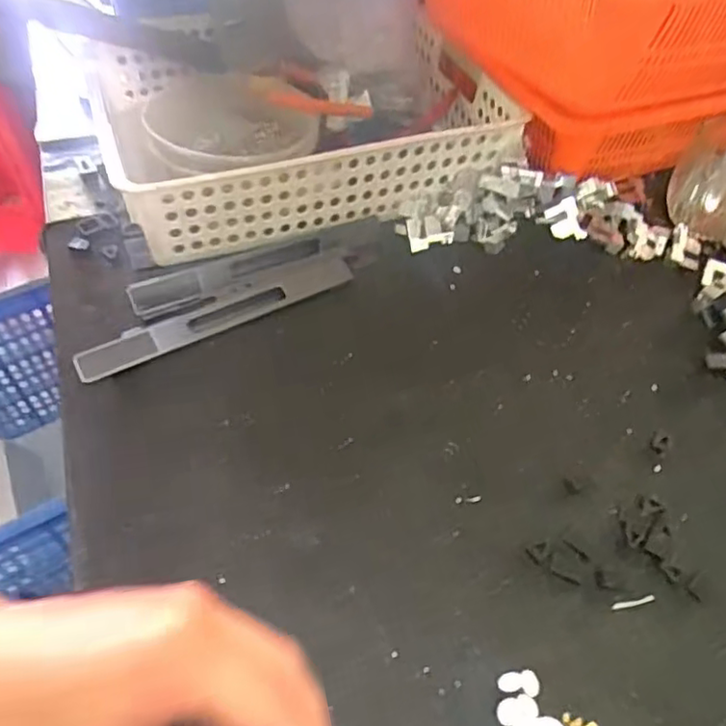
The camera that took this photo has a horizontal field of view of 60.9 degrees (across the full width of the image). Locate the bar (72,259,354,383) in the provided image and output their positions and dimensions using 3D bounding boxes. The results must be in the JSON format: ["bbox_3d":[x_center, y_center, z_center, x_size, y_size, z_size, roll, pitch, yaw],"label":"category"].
[{"bbox_3d":[-0.103,-0.040,0.456,0.213,0.010,0.031,-26,57,-21],"label":"bar"}]

